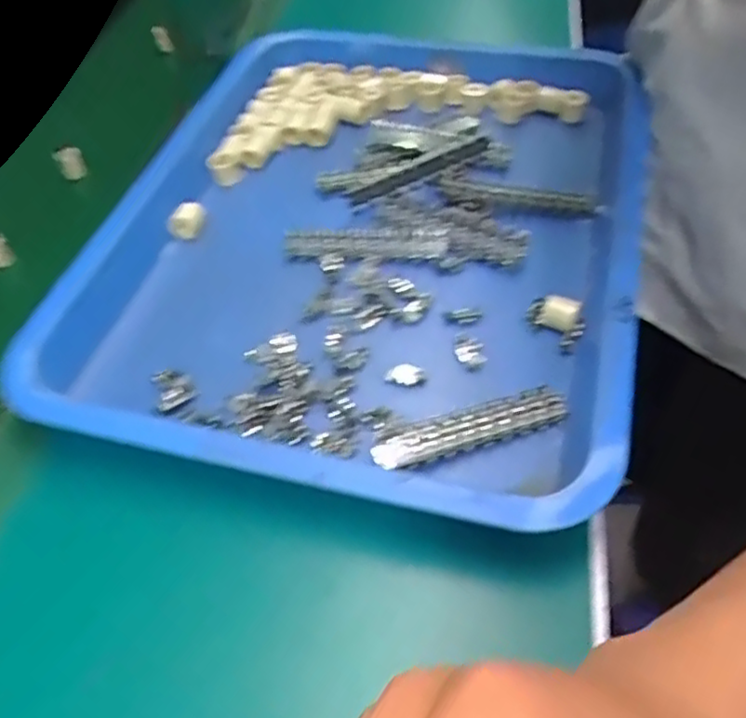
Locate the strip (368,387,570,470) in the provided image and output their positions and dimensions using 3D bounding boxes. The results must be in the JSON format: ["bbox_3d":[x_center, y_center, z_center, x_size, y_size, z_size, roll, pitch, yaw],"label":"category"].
[{"bbox_3d":[0.054,0.037,0.373,0.108,0.007,0.024,-16,51,-8],"label":"strip"}]

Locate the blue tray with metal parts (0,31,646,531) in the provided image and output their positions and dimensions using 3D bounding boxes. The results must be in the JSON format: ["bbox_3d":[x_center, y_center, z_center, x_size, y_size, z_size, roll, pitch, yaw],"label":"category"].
[{"bbox_3d":[0.001,-0.105,0.480,0.354,0.040,0.446,11,53,13],"label":"blue tray with metal parts"}]

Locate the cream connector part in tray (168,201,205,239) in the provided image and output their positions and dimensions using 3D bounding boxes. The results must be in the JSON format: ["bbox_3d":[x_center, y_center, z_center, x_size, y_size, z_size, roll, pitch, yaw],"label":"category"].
[{"bbox_3d":[-0.134,-0.102,0.494,0.018,0.016,0.024,17,54,18],"label":"cream connector part in tray"}]

